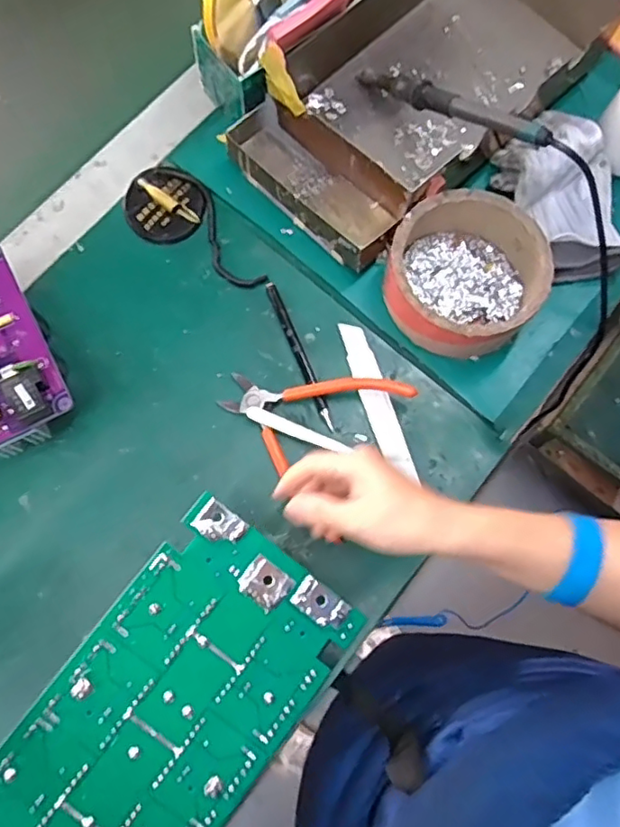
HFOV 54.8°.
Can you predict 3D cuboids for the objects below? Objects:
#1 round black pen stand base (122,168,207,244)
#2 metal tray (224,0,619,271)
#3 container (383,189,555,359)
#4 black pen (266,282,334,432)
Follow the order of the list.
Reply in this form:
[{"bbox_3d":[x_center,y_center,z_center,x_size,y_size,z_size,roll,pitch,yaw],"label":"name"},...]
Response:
[{"bbox_3d":[-0.126,-0.181,0.518,0.066,0.016,0.063,0,76,0],"label":"round black pen stand base"},{"bbox_3d":[0.090,-0.296,0.525,0.327,0.060,0.189,-44,80,-10],"label":"metal tray"},{"bbox_3d":[0.125,-0.112,0.483,0.120,0.050,0.118,0,76,0],"label":"container"},{"bbox_3d":[-0.008,-0.048,0.493,0.009,0.007,0.134,-22,77,-5],"label":"black pen"}]

